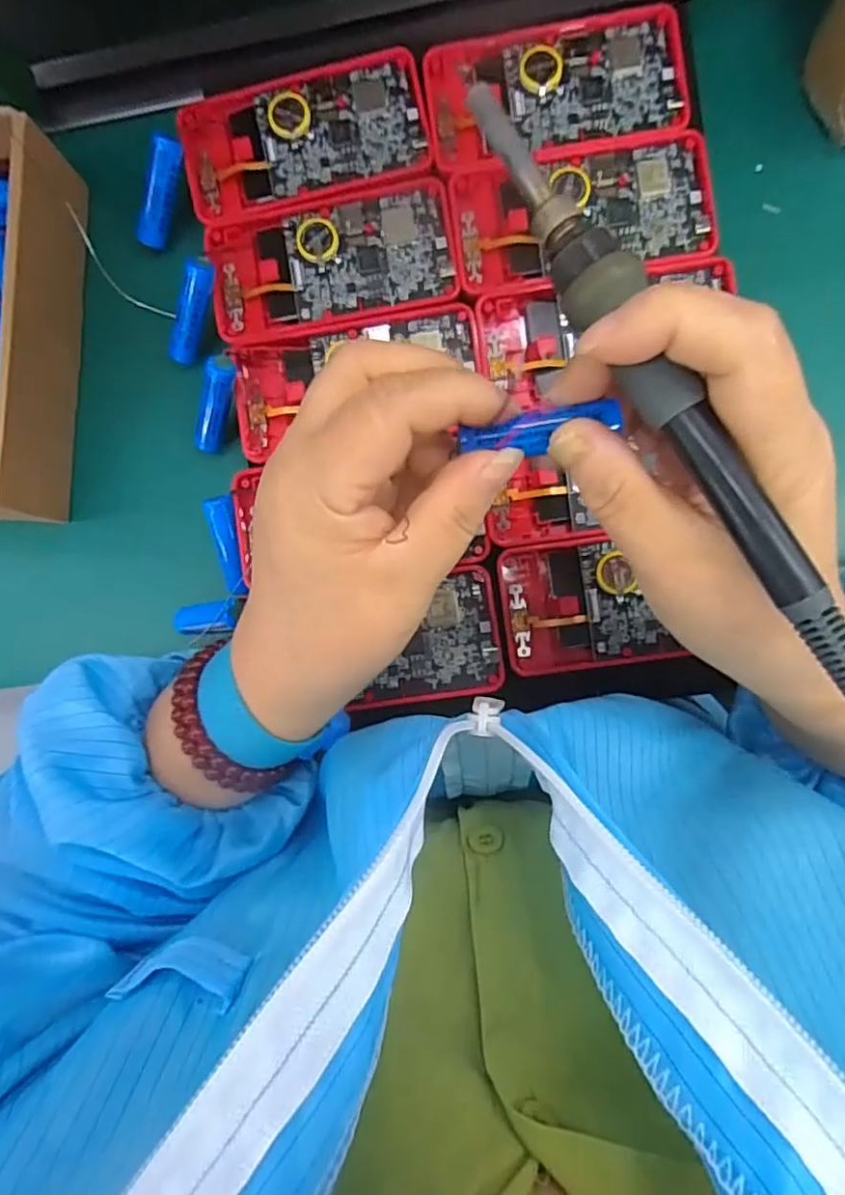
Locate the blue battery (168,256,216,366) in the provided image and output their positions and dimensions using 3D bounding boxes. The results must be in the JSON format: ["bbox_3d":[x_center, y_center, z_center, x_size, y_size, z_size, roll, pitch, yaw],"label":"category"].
[{"bbox_3d":[-0.117,-0.143,0.320,0.012,0.010,0.052,31,121,4],"label":"blue battery"}]

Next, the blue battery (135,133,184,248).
[{"bbox_3d":[-0.135,-0.207,0.325,0.010,0.013,0.051,28,117,4],"label":"blue battery"}]

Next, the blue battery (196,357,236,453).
[{"bbox_3d":[-0.103,-0.095,0.316,0.012,0.012,0.050,28,126,4],"label":"blue battery"}]

